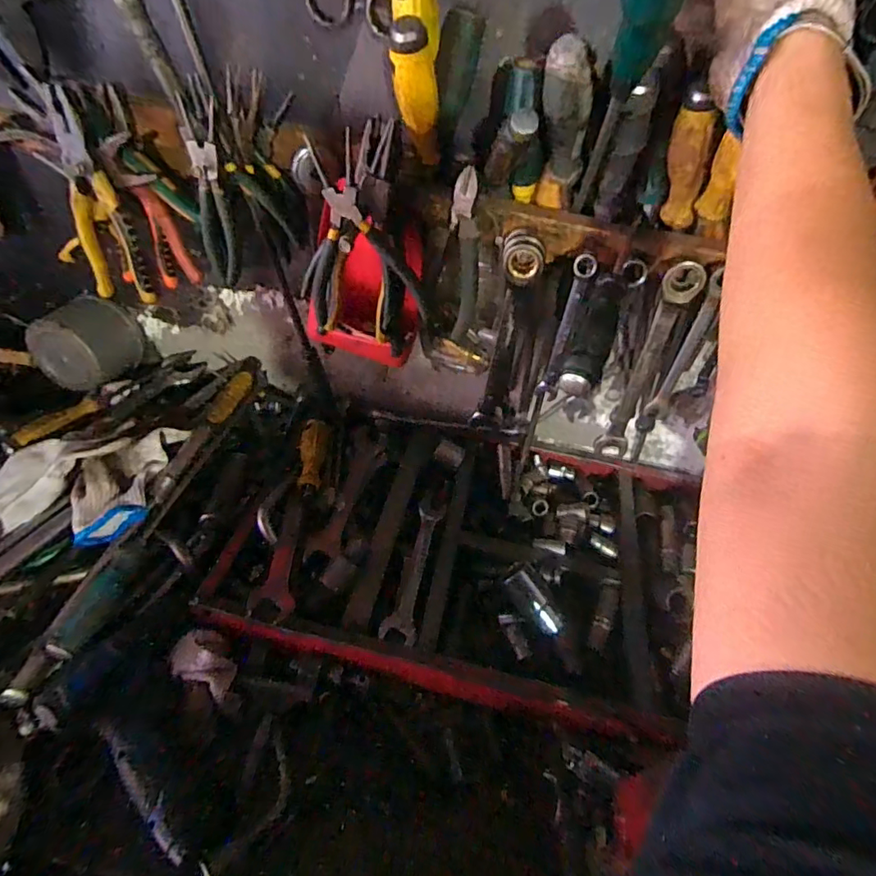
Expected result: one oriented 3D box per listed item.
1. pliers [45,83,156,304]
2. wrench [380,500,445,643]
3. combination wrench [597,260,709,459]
[{"bbox_3d":[-0.329,-0.228,0.508,0.061,0.188,0.020,10,38,8],"label":"pliers"},{"bbox_3d":[-0.024,0.146,0.598,0.035,0.007,0.186,13,46,5],"label":"wrench"},{"bbox_3d":[0.208,-0.066,0.527,0.035,0.228,0.019,36,52,25],"label":"combination wrench"}]

